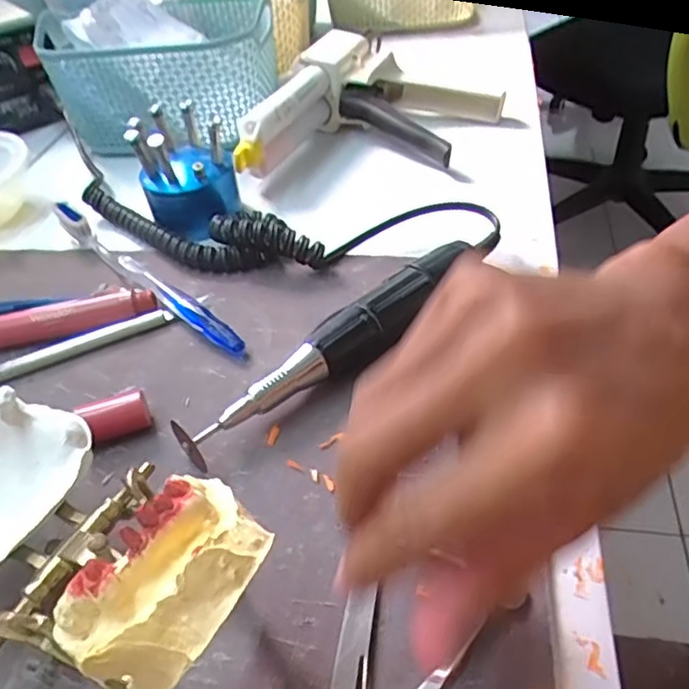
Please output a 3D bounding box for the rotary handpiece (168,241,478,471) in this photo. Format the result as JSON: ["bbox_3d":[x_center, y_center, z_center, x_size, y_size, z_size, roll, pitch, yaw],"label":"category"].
[{"bbox_3d":[-0.002,0.000,0.295,0.166,0.030,0.027,-29,48,-22],"label":"rotary handpiece"}]

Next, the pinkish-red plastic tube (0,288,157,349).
[{"bbox_3d":[-0.145,-0.014,0.336,0.088,0.017,0.015,-11,43,-5],"label":"pinkish-red plastic tube"}]

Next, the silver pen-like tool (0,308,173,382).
[{"bbox_3d":[-0.146,0.005,0.322,0.115,0.009,0.008,-23,46,-17],"label":"silver pen-like tool"}]

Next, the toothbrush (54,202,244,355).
[{"bbox_3d":[-0.117,-0.040,0.358,0.181,0.020,0.012,32,55,33],"label":"toothbrush"}]

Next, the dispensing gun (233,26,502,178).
[{"bbox_3d":[0.026,-0.166,0.452,0.154,0.058,0.170,10,45,16],"label":"dispensing gun"}]

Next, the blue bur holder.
[{"bbox_3d":[-0.100,-0.111,0.398,0.058,0.068,0.056,-15,44,-9],"label":"blue bur holder"}]

